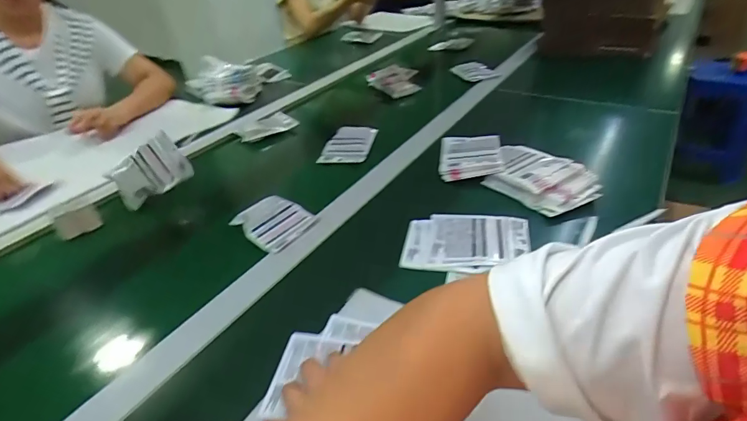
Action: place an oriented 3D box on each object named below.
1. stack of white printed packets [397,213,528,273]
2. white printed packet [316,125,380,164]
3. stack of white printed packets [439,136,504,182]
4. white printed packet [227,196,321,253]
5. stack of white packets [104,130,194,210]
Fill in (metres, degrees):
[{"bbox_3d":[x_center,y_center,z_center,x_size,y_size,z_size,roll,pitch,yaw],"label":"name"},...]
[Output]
[{"bbox_3d":[0.131,0.044,0.566,0.172,0.006,0.112,3,38,12],"label":"stack of white printed packets"},{"bbox_3d":[-0.055,-0.136,0.848,0.103,0.015,0.112,10,57,19],"label":"white printed packet"},{"bbox_3d":[0.180,-0.105,0.749,0.109,0.027,0.152,3,38,12],"label":"stack of white printed packets"},{"bbox_3d":[-0.158,0.013,0.641,0.113,0.019,0.095,25,48,34],"label":"white printed packet"},{"bbox_3d":[-0.413,-0.072,0.745,0.130,0.036,0.102,-35,80,-10],"label":"stack of white packets"}]

